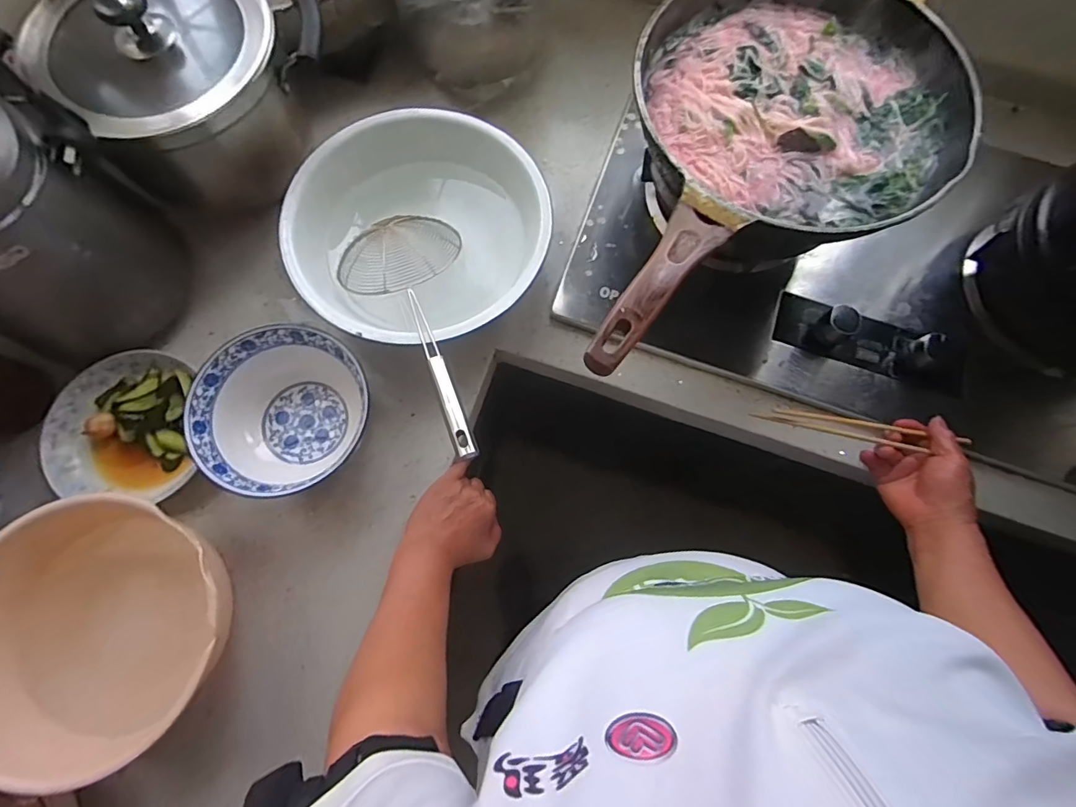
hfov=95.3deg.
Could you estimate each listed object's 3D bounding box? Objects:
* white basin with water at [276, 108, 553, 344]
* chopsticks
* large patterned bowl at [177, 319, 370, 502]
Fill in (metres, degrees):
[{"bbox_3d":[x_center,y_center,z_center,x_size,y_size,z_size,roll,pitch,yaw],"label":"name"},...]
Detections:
[{"bbox_3d":[-0.131,-0.188,0.552,0.256,0.103,0.253,0,75,-1],"label":"white basin with water"},{"bbox_3d":[0.346,0.029,0.524,0.232,0.015,0.022,8,75,0],"label":"chopsticks"},{"bbox_3d":[-0.257,0.013,0.520,0.164,0.085,0.163,0,75,-1],"label":"large patterned bowl"}]

